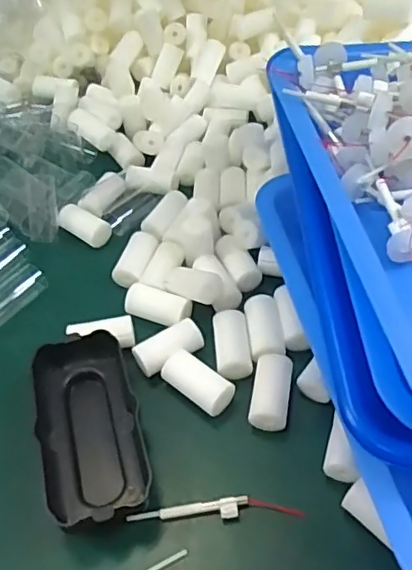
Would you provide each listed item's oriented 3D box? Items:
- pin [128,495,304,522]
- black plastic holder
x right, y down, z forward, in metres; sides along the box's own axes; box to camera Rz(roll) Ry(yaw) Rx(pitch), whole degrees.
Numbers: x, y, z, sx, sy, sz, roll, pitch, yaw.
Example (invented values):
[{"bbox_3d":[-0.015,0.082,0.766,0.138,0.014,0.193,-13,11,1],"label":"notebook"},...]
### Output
[{"bbox_3d":[0.005,0.113,0.290,0.086,0.006,0.010,-5,47,1],"label":"pin"},{"bbox_3d":[-0.064,0.077,0.317,0.050,0.027,0.105,-14,47,-7],"label":"black plastic holder"}]

